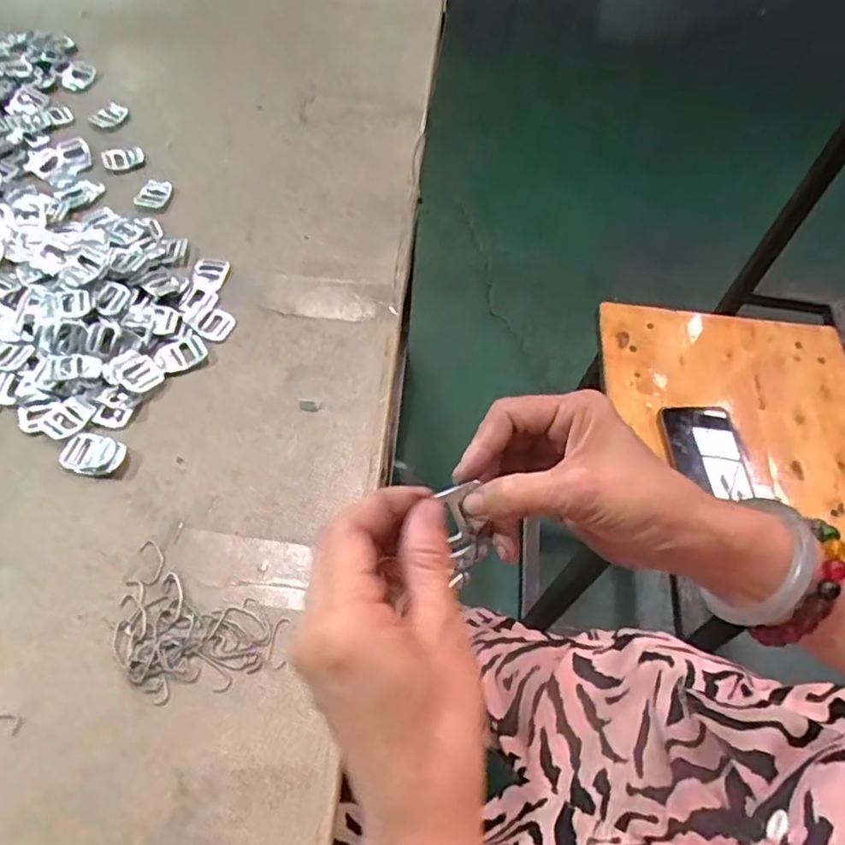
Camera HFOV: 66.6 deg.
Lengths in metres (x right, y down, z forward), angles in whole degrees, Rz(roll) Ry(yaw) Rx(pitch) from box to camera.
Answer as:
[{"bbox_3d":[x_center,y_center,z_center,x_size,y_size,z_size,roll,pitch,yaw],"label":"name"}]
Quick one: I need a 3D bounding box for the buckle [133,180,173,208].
[{"bbox_3d":[-0.258,-0.220,0.618,0.029,0.004,0.034,18,60,7],"label":"buckle"}]

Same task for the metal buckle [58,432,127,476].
[{"bbox_3d":[-0.239,0.024,0.467,0.043,0.007,0.030,19,60,7],"label":"metal buckle"}]

